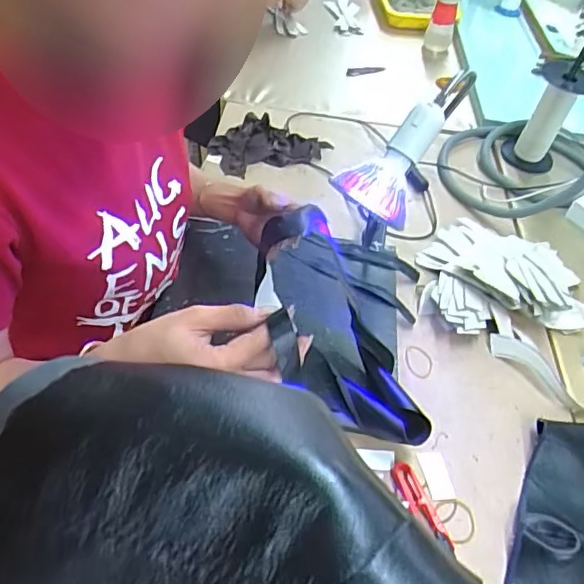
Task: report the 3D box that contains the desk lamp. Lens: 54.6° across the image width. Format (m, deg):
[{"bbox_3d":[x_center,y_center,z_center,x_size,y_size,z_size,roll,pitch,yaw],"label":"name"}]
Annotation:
[{"bbox_3d":[0.116,-0.145,0.579,0.073,0.073,0.169,32,80,22],"label":"desk lamp"}]

